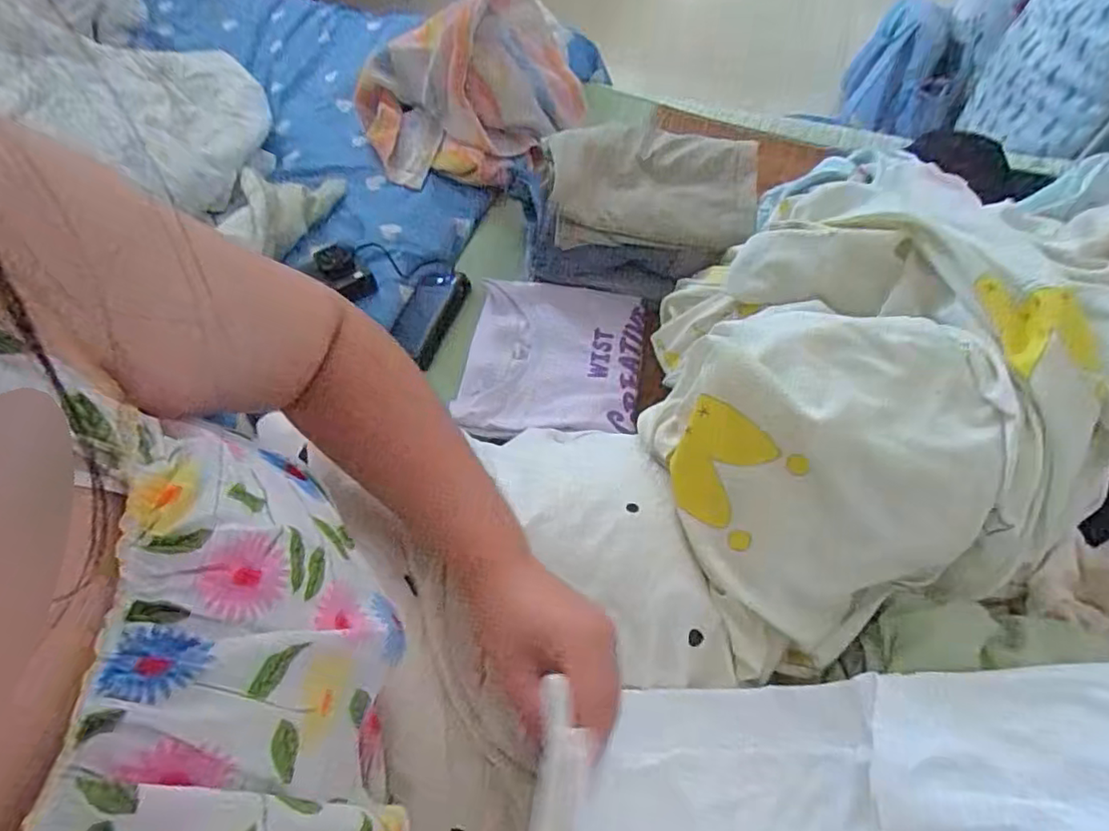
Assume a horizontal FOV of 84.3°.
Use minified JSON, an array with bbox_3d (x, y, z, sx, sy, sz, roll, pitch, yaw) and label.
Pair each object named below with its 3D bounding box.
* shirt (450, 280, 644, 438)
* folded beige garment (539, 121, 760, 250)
[{"bbox_3d":[0.000,-0.071,0.751,0.209,0.016,0.225,6,58,4],"label":"shirt"},{"bbox_3d":[0.122,-0.293,0.775,0.250,0.050,0.193,4,58,3],"label":"folded beige garment"}]

